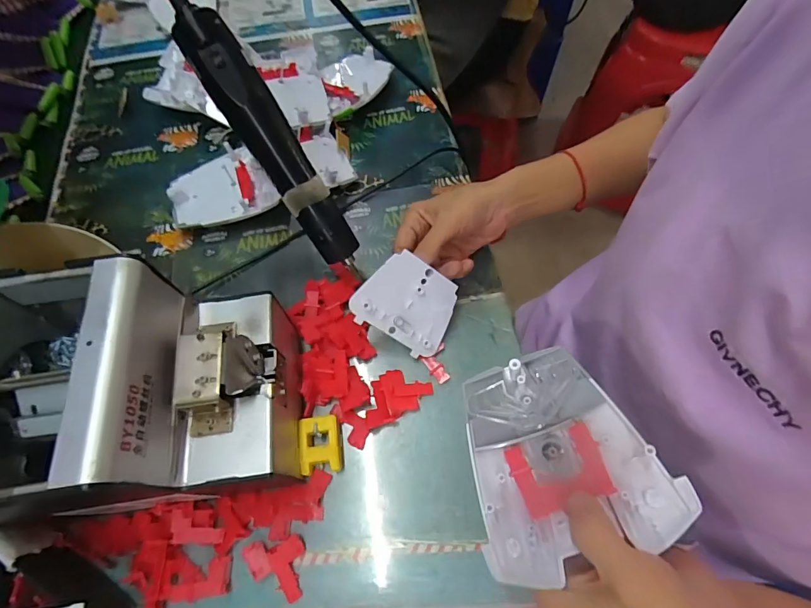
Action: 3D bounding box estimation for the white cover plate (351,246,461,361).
[{"bbox_3d":[0.003,-0.001,0.337,0.079,0.004,0.066,33,87,-18],"label":"white cover plate"}]

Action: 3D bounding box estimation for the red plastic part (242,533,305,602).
[{"bbox_3d":[-0.091,0.180,0.286,0.041,0.009,0.037,-2,64,1],"label":"red plastic part"}]

